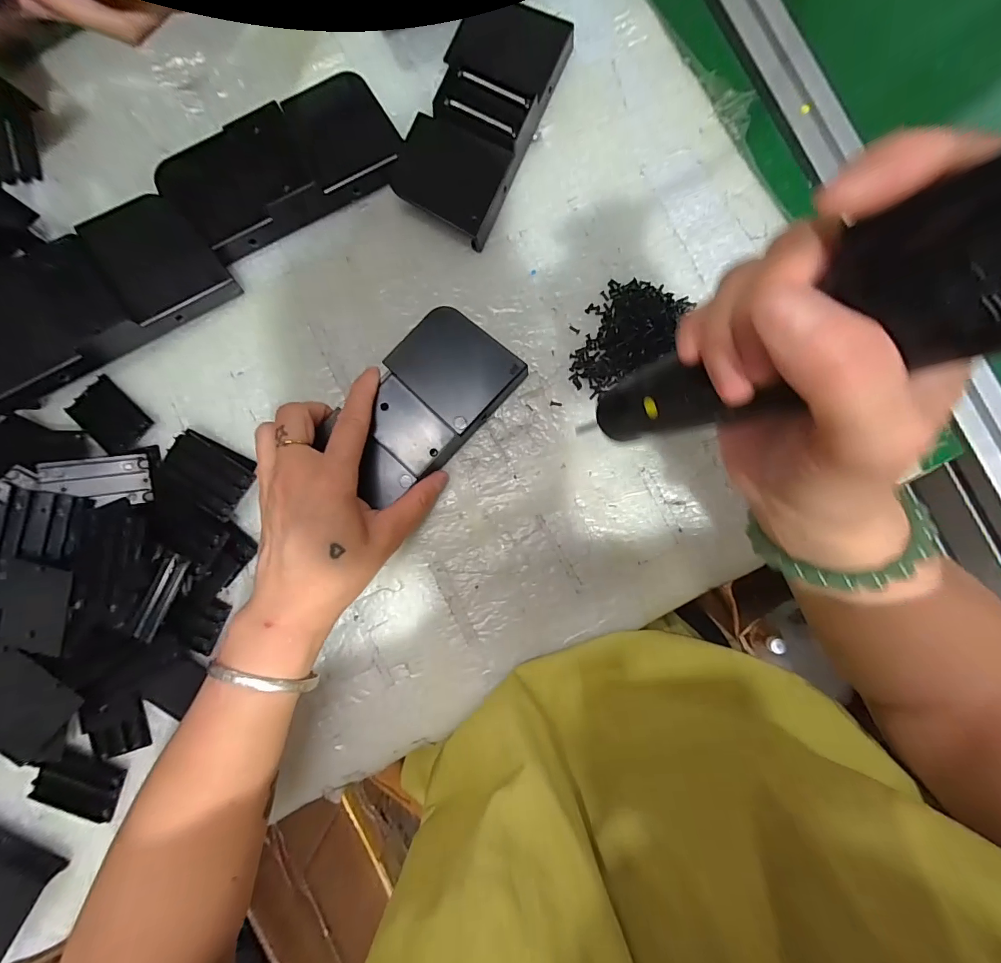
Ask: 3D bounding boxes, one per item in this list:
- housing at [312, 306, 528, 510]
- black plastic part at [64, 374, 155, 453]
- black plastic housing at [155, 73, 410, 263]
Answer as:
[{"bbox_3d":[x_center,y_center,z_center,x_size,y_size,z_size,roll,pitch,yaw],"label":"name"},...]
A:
[{"bbox_3d":[-0.052,-0.051,0.284,0.073,0.023,0.129,41,87,2],"label":"housing"},{"bbox_3d":[-0.267,-0.045,0.300,0.050,0.005,0.033,44,87,2],"label":"black plastic part"},{"bbox_3d":[-0.144,-0.212,0.298,0.148,0.029,0.071,-31,87,-2],"label":"black plastic housing"}]

